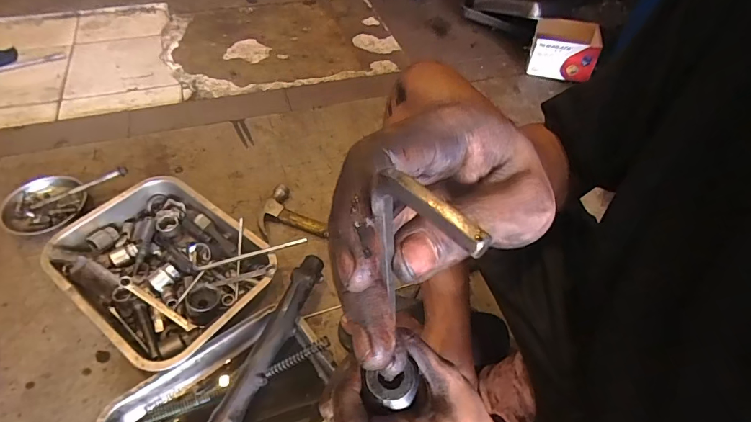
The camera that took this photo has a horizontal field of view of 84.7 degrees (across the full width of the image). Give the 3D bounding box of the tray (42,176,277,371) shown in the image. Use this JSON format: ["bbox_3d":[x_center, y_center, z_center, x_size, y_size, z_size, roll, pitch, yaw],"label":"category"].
[{"bbox_3d":[-0.364,0.094,0.728,0.355,0.065,0.272,31,56,20],"label":"tray"}]

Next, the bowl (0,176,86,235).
[{"bbox_3d":[-0.647,-0.007,0.819,0.130,0.043,0.140,2,51,-2],"label":"bowl"}]

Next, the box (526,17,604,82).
[{"bbox_3d":[0.556,-0.483,1.231,0.186,0.122,0.162,15,50,8],"label":"box"}]

